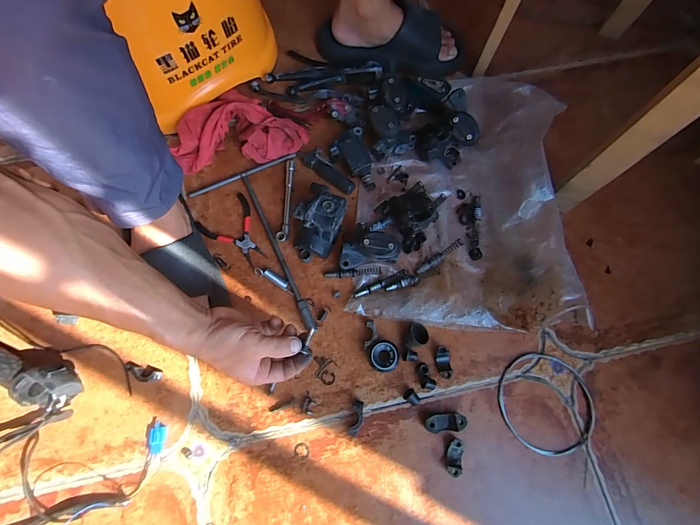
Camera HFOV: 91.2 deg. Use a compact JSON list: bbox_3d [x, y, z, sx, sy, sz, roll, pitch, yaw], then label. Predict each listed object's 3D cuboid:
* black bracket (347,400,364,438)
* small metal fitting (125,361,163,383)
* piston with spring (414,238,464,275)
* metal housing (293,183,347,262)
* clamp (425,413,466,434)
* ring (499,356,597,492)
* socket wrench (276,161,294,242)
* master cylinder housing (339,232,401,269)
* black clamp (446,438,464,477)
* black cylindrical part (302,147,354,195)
[{"bbox_3d":[0.009,0.206,0.452,0.016,0.020,0.044,13,73,2],"label":"black bracket"},{"bbox_3d":[-0.282,0.150,0.465,0.056,0.017,0.018,16,73,3],"label":"small metal fitting"},{"bbox_3d":[0.135,-0.007,0.518,0.086,0.010,0.014,-32,77,-11],"label":"piston with spring"},{"bbox_3d":[-0.047,-0.055,0.499,0.065,0.066,0.101,26,74,6],"label":"metal housing"},{"bbox_3d":[0.124,0.210,0.450,0.051,0.021,0.021,-5,74,-4],"label":"clamp"},{"bbox_3d":[0.273,0.196,0.466,0.144,0.006,0.128,29,74,6],"label":"ring"},{"bbox_3d":[-0.099,-0.099,0.535,0.014,0.024,0.144,3,73,-1],"label":"socket wrench"},{"bbox_3d":[0.026,-0.020,0.496,0.085,0.056,0.051,-11,74,-5],"label":"master cylinder housing"},{"bbox_3d":[0.134,0.250,0.441,0.017,0.020,0.043,13,73,2],"label":"black clamp"},{"bbox_3d":[-0.033,-0.147,0.557,0.102,0.017,0.032,42,76,10],"label":"black cylindrical part"}]

